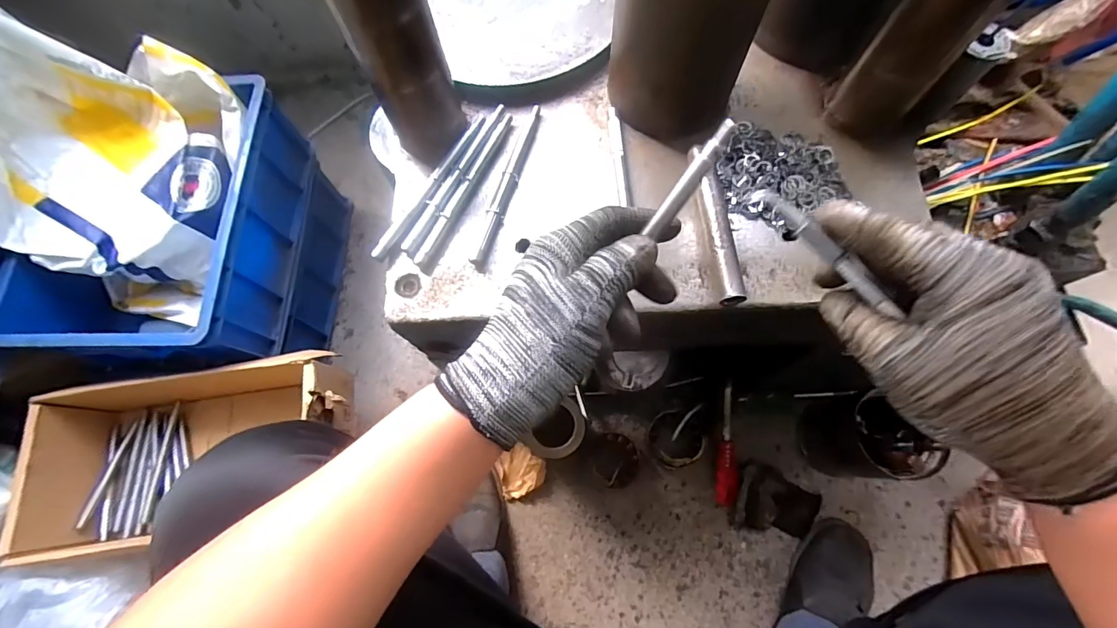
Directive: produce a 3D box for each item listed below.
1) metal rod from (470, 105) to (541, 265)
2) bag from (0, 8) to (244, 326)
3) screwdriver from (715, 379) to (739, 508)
[{"bbox_3d":[-0.044,-0.115,0.413,0.012,0.010,0.163,16,73,7],"label":"metal rod"},{"bbox_3d":[-0.578,-0.202,0.609,0.280,0.240,0.317,27,75,10],"label":"bag"},{"bbox_3d":[0.265,0.202,0.732,0.029,0.023,0.188,4,84,4],"label":"screwdriver"}]

